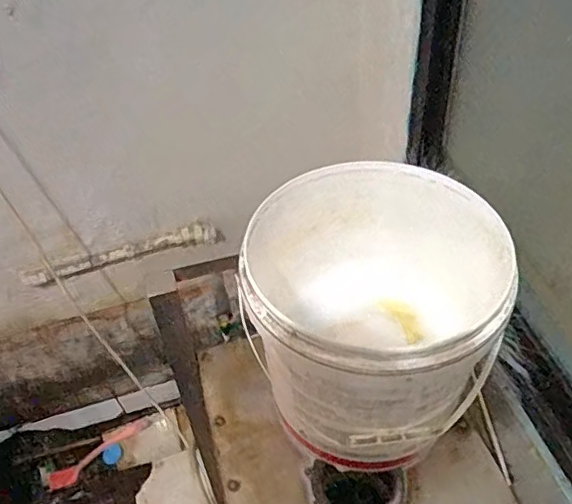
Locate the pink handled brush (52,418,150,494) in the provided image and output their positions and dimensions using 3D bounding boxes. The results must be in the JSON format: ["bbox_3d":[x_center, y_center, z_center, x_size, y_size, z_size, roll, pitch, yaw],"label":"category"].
[{"bbox_3d":[-0.562,0.607,1.675,0.358,0.053,0.046,-36,50,5],"label":"pink handled brush"}]

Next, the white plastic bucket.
[{"bbox_3d":[0.100,0.099,0.749,0.277,0.306,0.302,-3,47,4],"label":"white plastic bucket"}]

